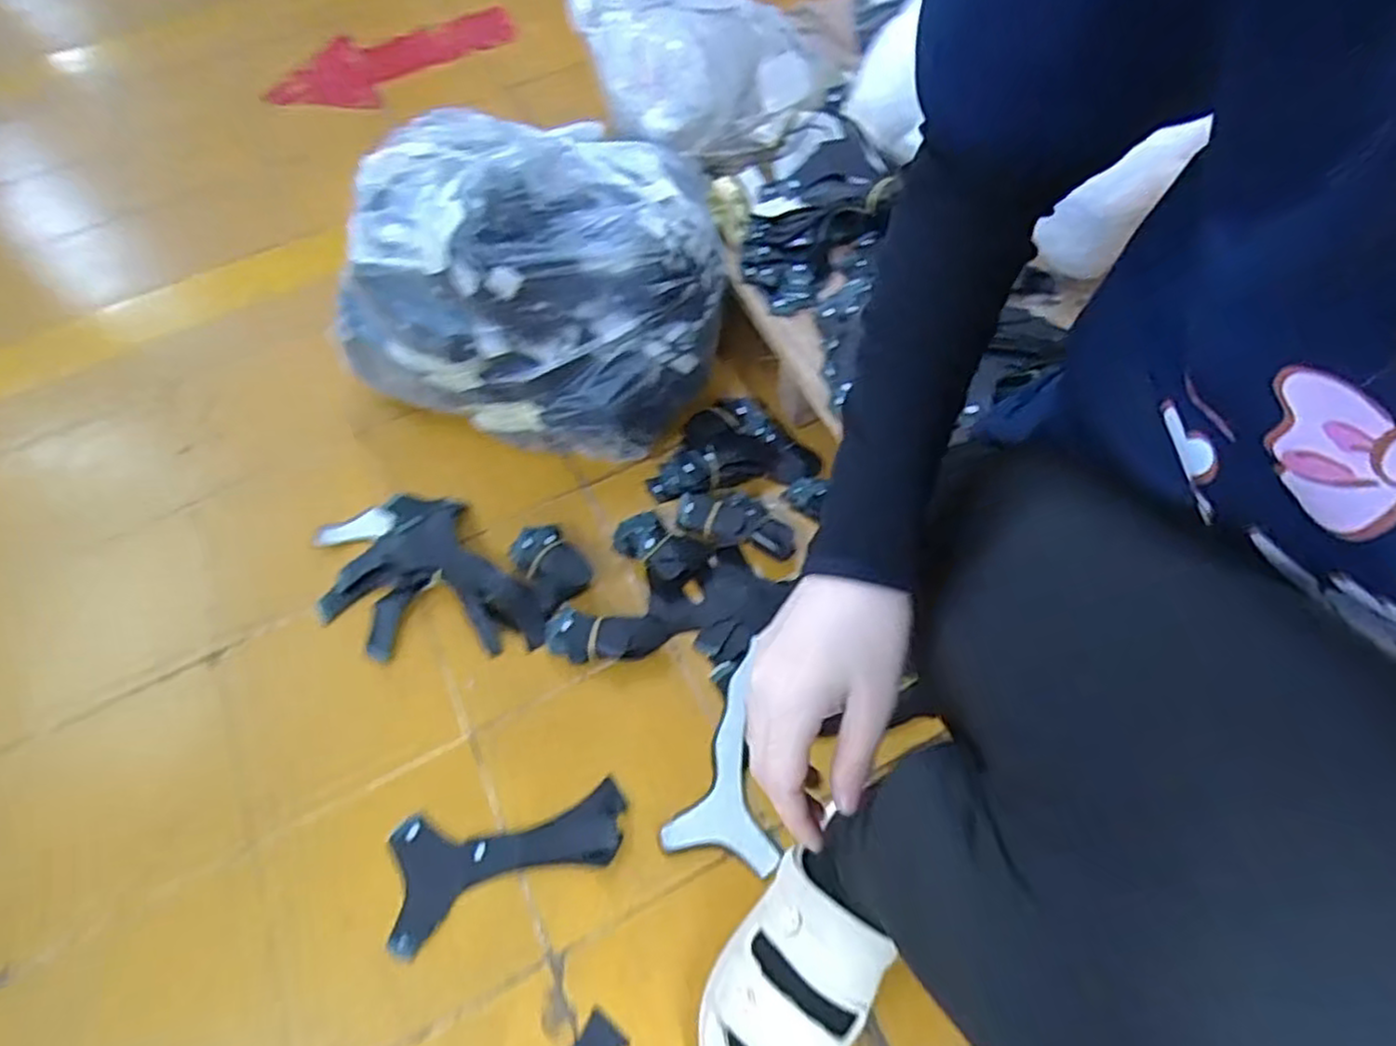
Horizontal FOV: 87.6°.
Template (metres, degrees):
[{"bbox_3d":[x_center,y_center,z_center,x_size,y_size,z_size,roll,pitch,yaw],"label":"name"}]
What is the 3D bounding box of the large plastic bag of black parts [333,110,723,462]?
[{"bbox_3d":[-0.171,-0.269,0.774,0.392,0.267,0.298,6,60,7],"label":"large plastic bag of black parts"}]

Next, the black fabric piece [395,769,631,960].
[{"bbox_3d":[-0.157,0.272,0.607,0.195,0.006,0.093,-17,59,-7],"label":"black fabric piece"}]

